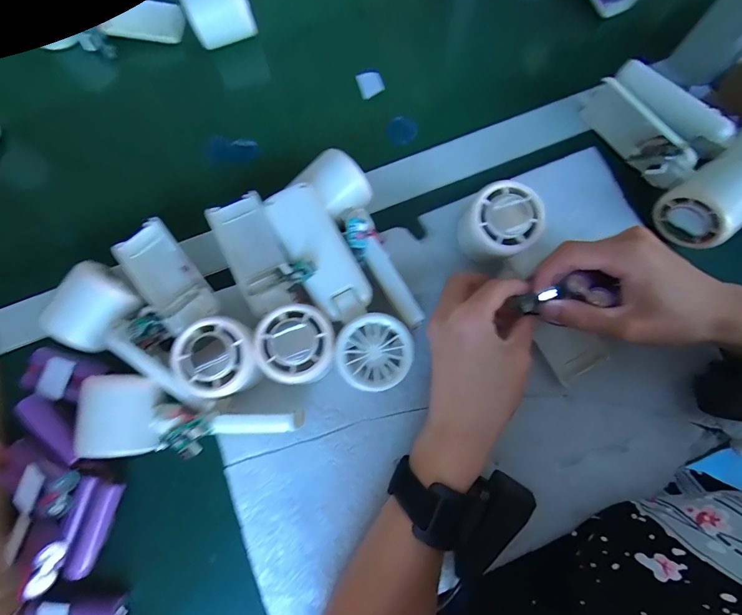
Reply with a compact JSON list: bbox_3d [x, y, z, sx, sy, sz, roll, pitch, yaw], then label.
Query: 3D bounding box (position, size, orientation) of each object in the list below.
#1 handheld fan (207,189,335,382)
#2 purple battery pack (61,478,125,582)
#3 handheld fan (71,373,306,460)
[{"bbox_3d":[-0.076,-0.020,0.292,0.057,0.045,0.163,-25,78,-5],"label":"handheld fan"},{"bbox_3d":[-0.217,0.168,0.291,0.030,0.019,0.066,15,75,-21],"label":"purple battery pack"},{"bbox_3d":[-0.133,0.079,0.284,0.155,0.050,0.056,-2,77,0],"label":"handheld fan"}]

